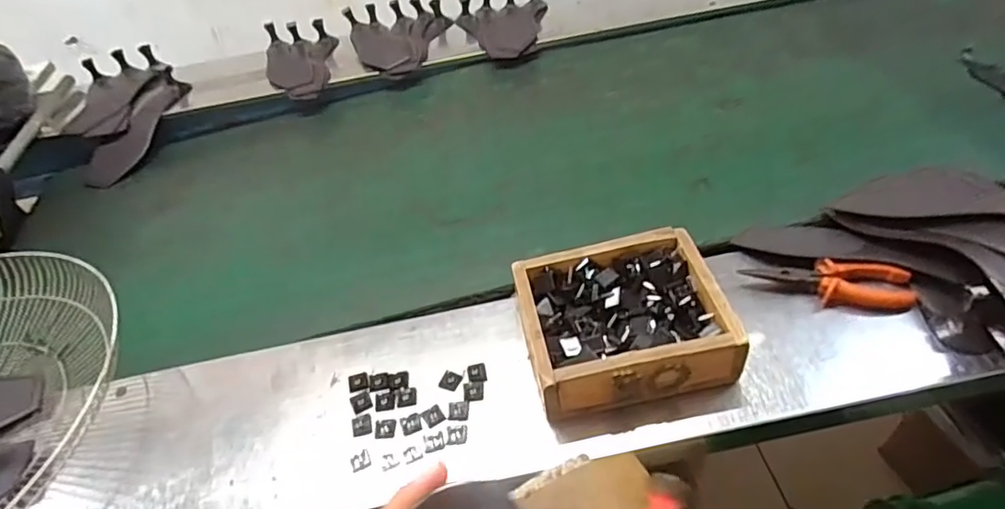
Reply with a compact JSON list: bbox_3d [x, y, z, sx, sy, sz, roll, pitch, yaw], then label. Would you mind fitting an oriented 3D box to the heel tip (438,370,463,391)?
[{"bbox_3d":[-0.050,0.120,0.544,0.018,0.004,0.020,14,49,19],"label":"heel tip"}]

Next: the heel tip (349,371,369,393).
[{"bbox_3d":[-0.142,0.125,0.559,0.020,0.004,0.022,-16,46,-9],"label":"heel tip"}]

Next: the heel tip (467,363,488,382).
[{"bbox_3d":[-0.025,0.115,0.550,0.018,0.004,0.021,-11,45,-4],"label":"heel tip"}]

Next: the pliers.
[{"bbox_3d":[0.321,0.029,0.555,0.145,0.021,0.053,-1,46,8],"label":"pliers"}]

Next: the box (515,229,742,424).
[{"bbox_3d":[0.109,0.068,0.541,0.181,0.083,0.162,-9,45,-3],"label":"box"}]

